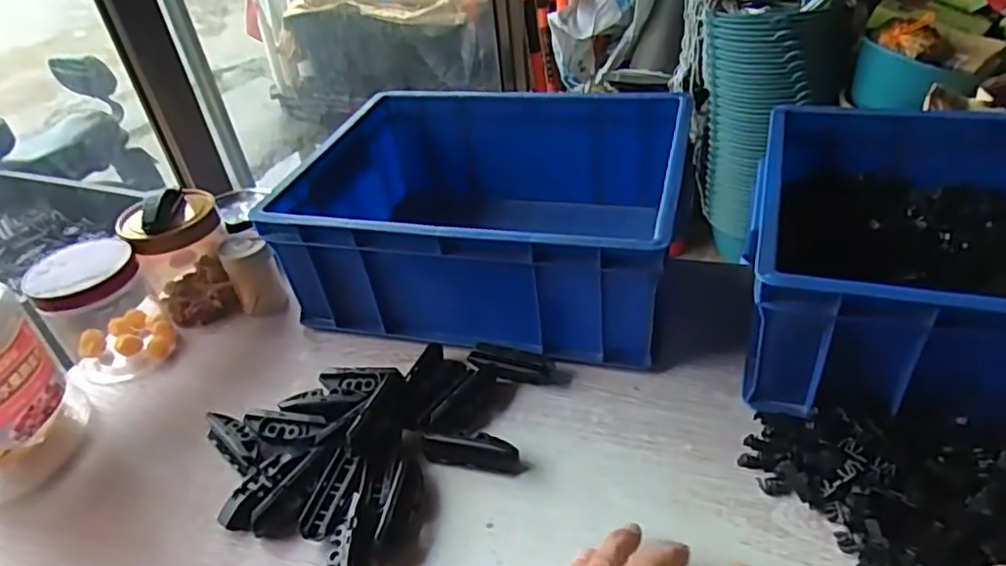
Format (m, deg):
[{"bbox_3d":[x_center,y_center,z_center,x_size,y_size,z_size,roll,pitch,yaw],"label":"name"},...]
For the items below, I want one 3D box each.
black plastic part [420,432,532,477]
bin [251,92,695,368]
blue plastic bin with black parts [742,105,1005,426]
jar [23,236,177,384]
[{"bbox_3d":[-0.022,0.121,0.459,0.076,0.017,0.021,4,39,15],"label":"black plastic part"},{"bbox_3d":[-0.004,-0.059,0.615,0.324,0.155,0.267,5,40,16],"label":"bin"},{"bbox_3d":[0.359,-0.010,0.468,0.335,0.131,0.275,6,40,17],"label":"blue plastic bin with black parts"},{"bbox_3d":[-0.352,0.029,0.566,0.083,0.111,0.076,-5,38,4],"label":"jar"}]

